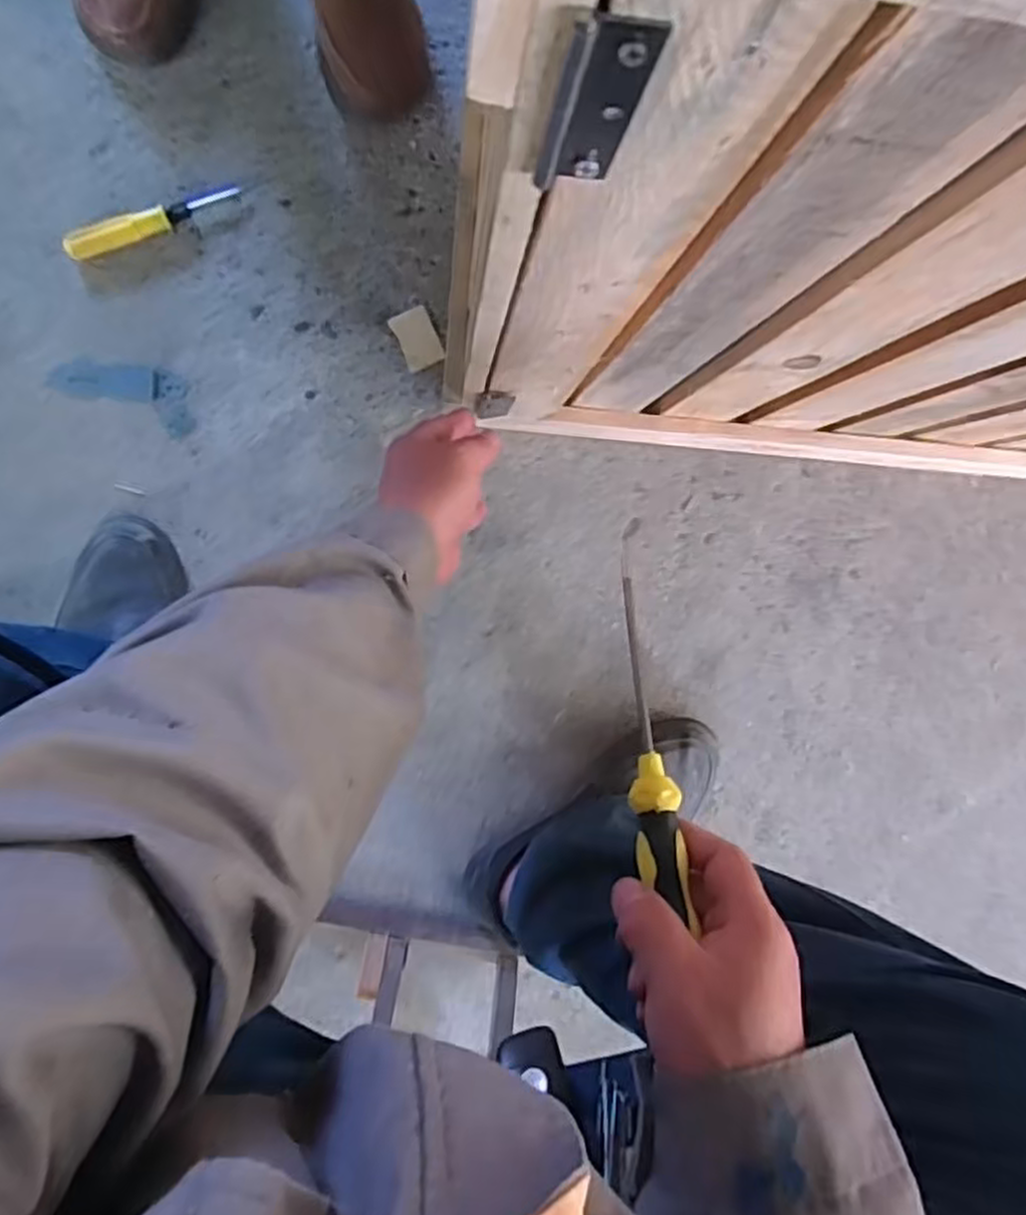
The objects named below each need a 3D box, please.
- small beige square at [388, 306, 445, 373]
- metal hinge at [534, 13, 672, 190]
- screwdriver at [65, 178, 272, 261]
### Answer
[{"bbox_3d":[-0.088,-0.248,0.695,0.035,0.010,0.049,-25,93,-5],"label":"small beige square"},{"bbox_3d":[0.023,-0.143,0.218,0.025,0.072,0.006,-3,93,-7],"label":"metal hinge"},{"bbox_3d":[-0.304,-0.344,0.664,0.179,0.022,0.020,-22,93,-5],"label":"screwdriver"}]

